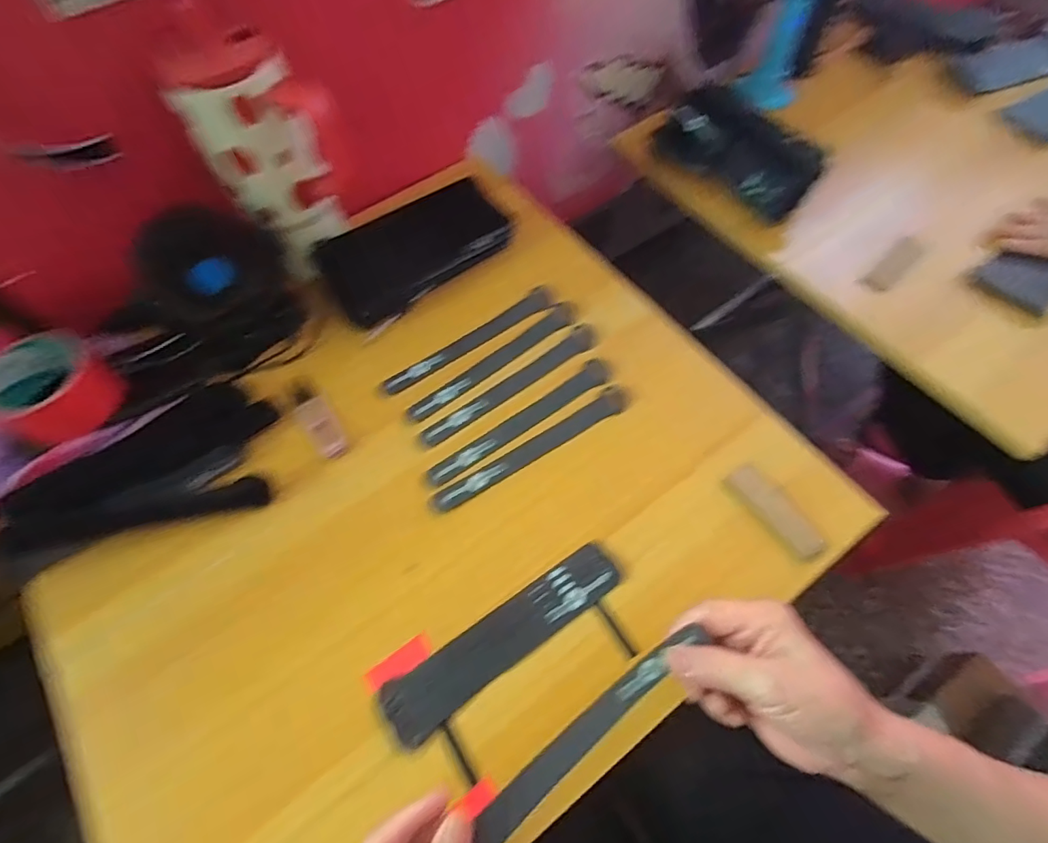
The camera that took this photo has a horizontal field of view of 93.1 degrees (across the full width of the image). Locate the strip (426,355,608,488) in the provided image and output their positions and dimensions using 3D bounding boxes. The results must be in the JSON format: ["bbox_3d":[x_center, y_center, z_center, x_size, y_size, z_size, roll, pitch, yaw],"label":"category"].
[{"bbox_3d":[-0.001,0.000,0.450,0.191,0.010,0.022,-32,66,-13],"label":"strip"}]

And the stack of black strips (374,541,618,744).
[{"bbox_3d":[-0.013,0.161,0.377,0.196,0.015,0.043,-34,66,-13],"label":"stack of black strips"}]

